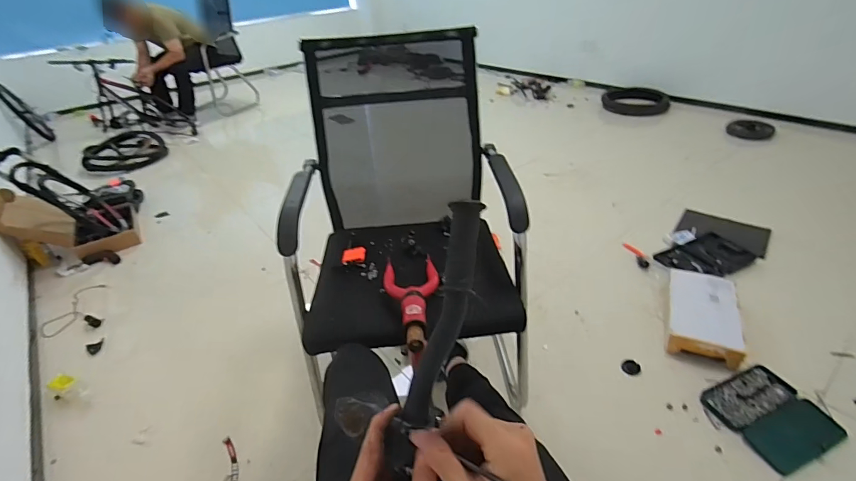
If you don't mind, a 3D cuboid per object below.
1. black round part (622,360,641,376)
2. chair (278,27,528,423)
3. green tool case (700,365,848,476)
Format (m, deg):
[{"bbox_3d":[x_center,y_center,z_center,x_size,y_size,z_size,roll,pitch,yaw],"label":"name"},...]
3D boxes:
[{"bbox_3d":[0.636,0.399,1.299,0.052,0.013,0.049,-3,37,2],"label":"black round part"},{"bbox_3d":[-0.044,0.019,1.095,0.532,0.869,0.646,-5,34,-1],"label":"chair"},{"bbox_3d":[0.937,0.479,1.135,0.266,0.030,0.247,-15,36,-15],"label":"green tool case"}]

